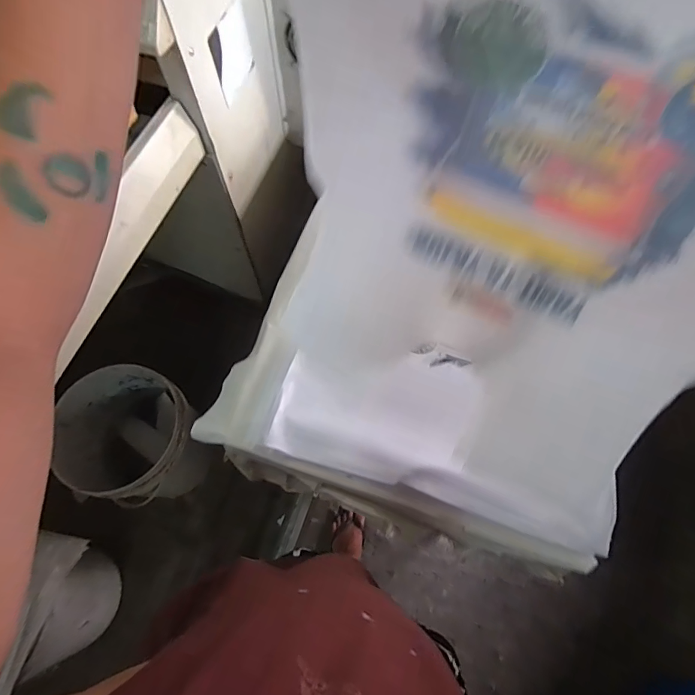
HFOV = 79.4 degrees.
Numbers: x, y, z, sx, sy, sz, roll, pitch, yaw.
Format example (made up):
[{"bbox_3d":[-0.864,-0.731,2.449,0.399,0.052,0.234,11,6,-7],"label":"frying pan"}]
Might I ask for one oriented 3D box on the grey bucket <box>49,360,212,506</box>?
[{"bbox_3d":[-0.544,0.250,1.118,0.299,0.349,0.294,0,68,0],"label":"grey bucket"}]

